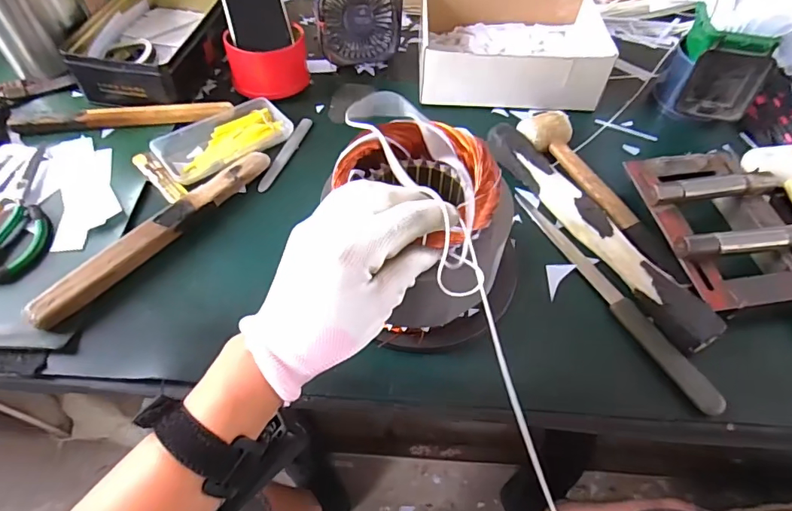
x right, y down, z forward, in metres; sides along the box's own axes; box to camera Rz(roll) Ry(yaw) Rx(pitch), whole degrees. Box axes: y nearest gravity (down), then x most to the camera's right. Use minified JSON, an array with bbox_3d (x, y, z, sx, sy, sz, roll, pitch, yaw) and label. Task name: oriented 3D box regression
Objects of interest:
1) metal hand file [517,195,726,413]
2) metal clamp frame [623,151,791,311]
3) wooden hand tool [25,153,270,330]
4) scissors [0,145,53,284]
[{"bbox_3d":[0.213,0.032,0.477,0.024,0.017,0.271,-22,57,-15],"label":"metal hand file"},{"bbox_3d":[0.349,-0.038,0.499,0.155,0.035,0.197,-4,54,-2],"label":"metal clamp frame"},{"bbox_3d":[-0.242,-0.030,0.495,0.034,0.028,0.275,29,60,20],"label":"wooden hand tool"},{"bbox_3d":[-0.415,-0.052,0.511,0.101,0.014,0.182,-5,54,-4],"label":"scissors"}]

